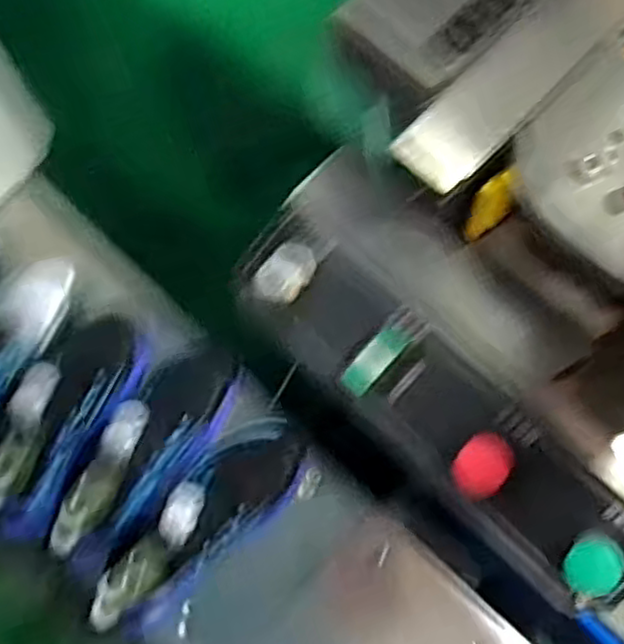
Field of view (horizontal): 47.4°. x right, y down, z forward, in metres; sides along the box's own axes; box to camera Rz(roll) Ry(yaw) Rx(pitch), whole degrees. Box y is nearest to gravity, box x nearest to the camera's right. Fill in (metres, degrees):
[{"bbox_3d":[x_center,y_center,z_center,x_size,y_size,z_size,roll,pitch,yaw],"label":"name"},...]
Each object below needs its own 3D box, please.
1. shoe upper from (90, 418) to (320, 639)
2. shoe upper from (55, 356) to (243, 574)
[{"bbox_3d":[-0.104,0.182,0.664,0.230,0.130,0.088,-38,77,-11],"label":"shoe upper"},{"bbox_3d":[-0.150,0.113,0.669,0.093,0.102,0.236,37,50,10],"label":"shoe upper"}]

